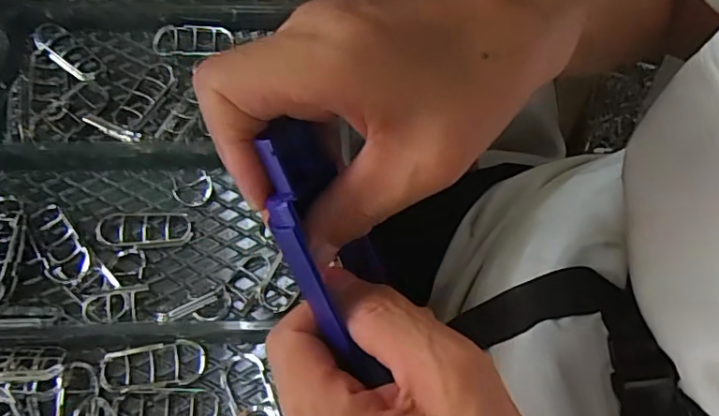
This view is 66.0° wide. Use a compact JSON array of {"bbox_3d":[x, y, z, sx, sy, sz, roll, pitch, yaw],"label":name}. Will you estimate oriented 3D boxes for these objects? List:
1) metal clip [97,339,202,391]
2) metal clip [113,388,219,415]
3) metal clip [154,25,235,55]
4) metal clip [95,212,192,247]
[{"bbox_3d":[-0.108,0.082,0.289,0.053,0.012,0.022,-5,73,-7],"label":"metal clip"},{"bbox_3d":[-0.097,0.103,0.280,0.051,0.010,0.022,-1,66,-3],"label":"metal clip"},{"bbox_3d":[-0.111,-0.112,0.370,0.051,0.009,0.020,-2,66,-4],"label":"metal clip"},{"bbox_3d":[-0.124,0.012,0.320,0.053,0.008,0.023,0,66,-3],"label":"metal clip"}]

